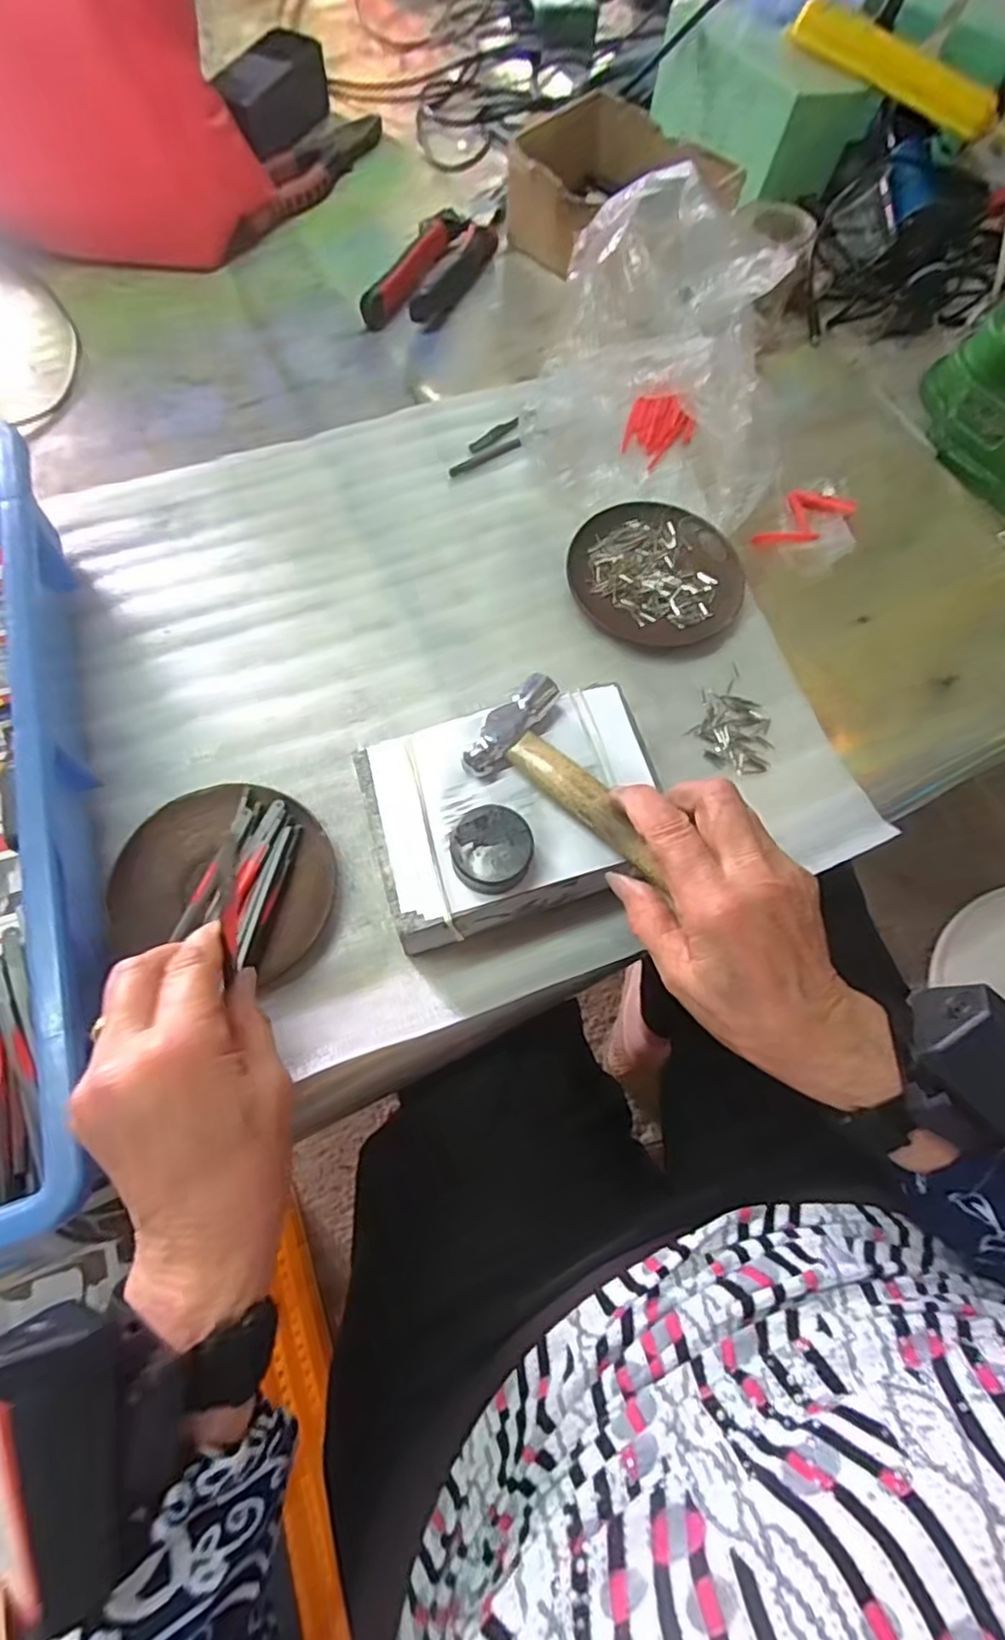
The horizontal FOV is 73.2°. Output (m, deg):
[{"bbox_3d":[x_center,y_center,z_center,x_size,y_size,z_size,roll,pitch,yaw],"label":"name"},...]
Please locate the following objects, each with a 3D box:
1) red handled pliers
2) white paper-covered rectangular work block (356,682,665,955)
[{"bbox_3d":[-0.048,-0.484,0.581,0.057,0.024,0.194,25,70,8],"label":"red handled pliers"},{"bbox_3d":[0.004,0.002,0.359,0.147,0.062,0.105,-17,70,-8],"label":"white paper-covered rectangular work block"}]

